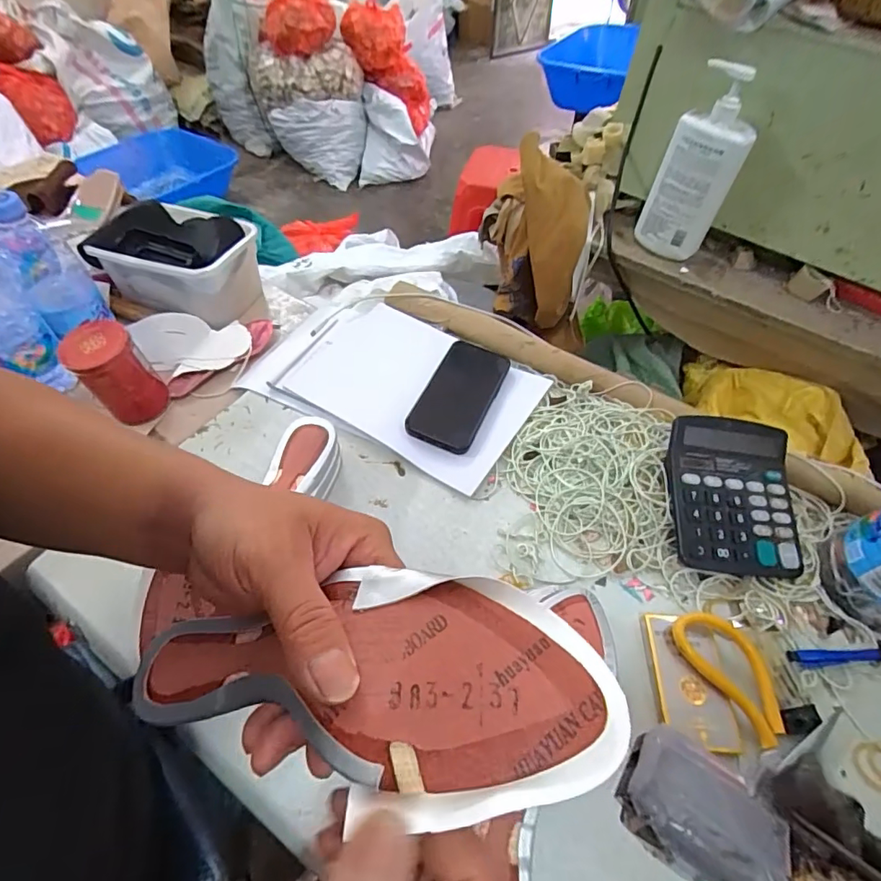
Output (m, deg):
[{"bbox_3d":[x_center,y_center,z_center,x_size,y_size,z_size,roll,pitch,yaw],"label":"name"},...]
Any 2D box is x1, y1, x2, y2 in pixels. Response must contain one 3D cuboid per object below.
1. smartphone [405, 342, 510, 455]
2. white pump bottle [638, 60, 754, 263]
[{"bbox_3d":[0.023,-0.057,0.585,0.078,0.009,0.158,20,54,13],"label":"smartphone"},{"bbox_3d":[0.406,-0.430,0.818,0.060,0.260,0.117,-33,60,-25],"label":"white pump bottle"}]

